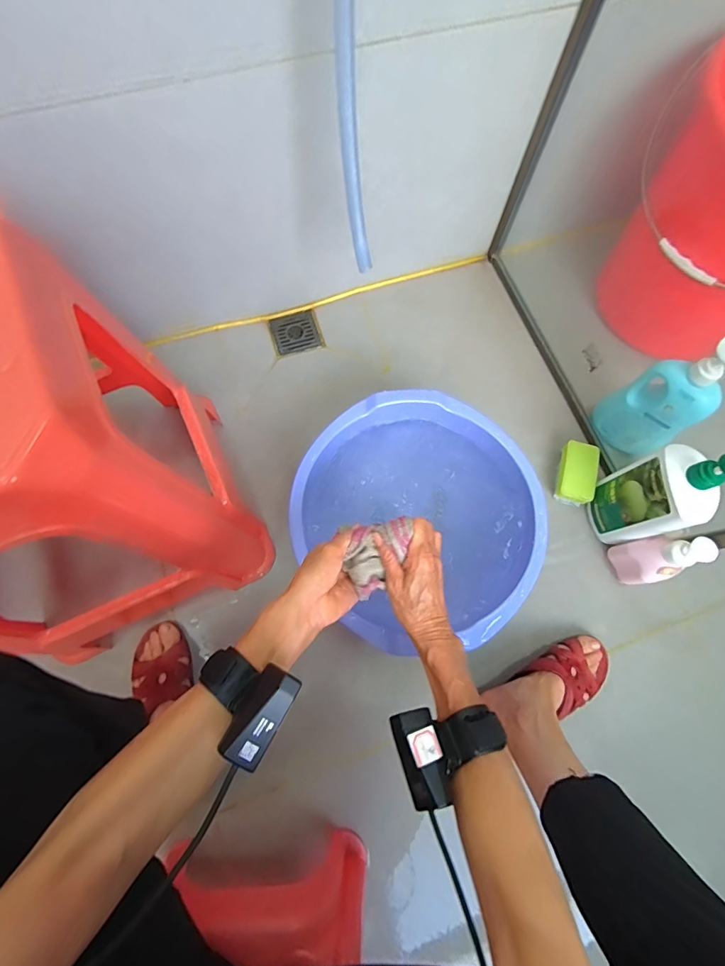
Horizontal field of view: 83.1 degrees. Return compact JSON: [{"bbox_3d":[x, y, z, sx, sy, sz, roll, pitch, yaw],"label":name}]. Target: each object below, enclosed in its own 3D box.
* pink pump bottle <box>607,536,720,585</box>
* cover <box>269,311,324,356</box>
[{"bbox_3d":[0.452,0.117,0.626,0.057,0.148,0.064,-8,74,-4],"label":"pink pump bottle"},{"bbox_3d":[-0.134,-0.307,0.839,0.095,0.009,0.089,-18,74,-7],"label":"cover"}]

